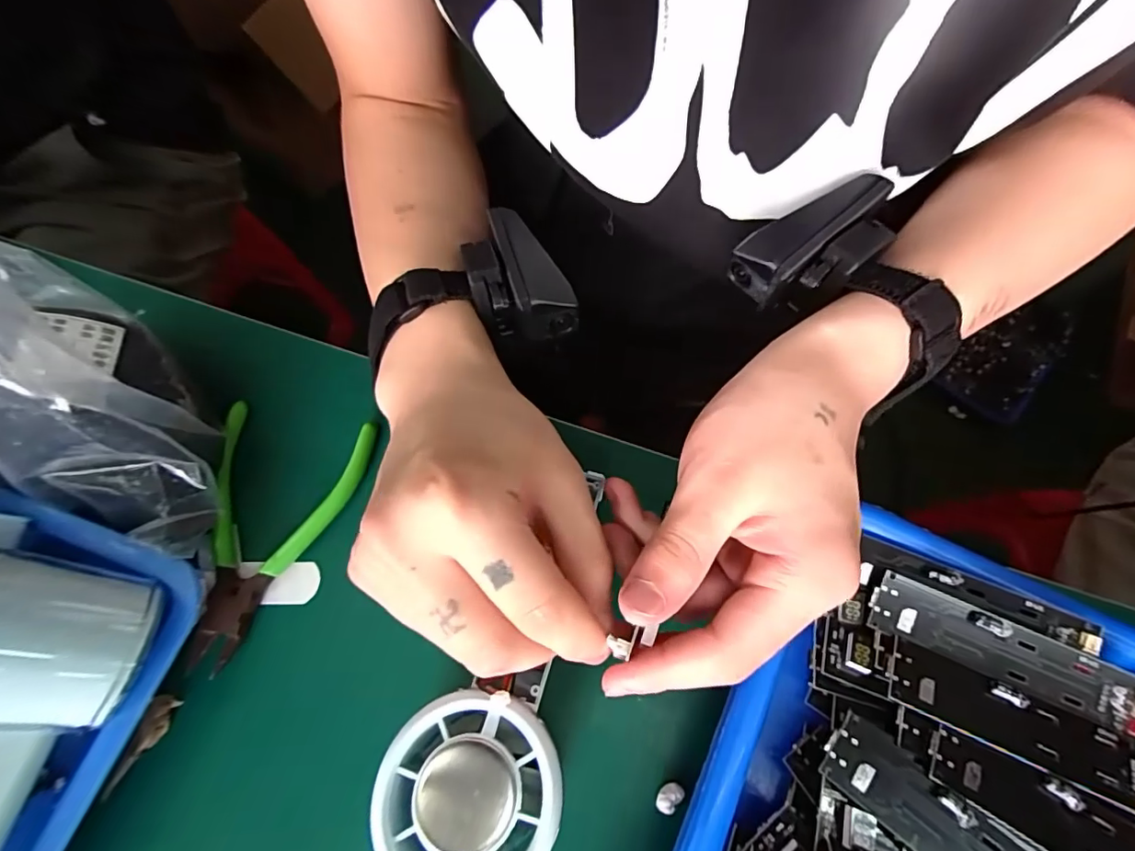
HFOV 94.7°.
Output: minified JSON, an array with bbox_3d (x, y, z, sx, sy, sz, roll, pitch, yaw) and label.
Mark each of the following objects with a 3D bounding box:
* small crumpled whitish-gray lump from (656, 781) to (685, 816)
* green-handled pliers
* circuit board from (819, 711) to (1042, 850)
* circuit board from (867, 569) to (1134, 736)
[{"bbox_3d":[0.040,0.147,0.206,0.008,0.007,0.012,38,73,15],"label":"small crumpled whitish-gray lump"},{"bbox_3d":[-0.140,0.050,0.247,0.073,0.014,0.120,4,67,3],"label":"green-handled pliers"},{"bbox_3d":[0.131,0.137,0.171,0.089,0.014,0.027,35,72,14],"label":"circuit board"},{"bbox_3d":[0.164,0.085,0.196,0.090,0.013,0.023,24,70,11],"label":"circuit board"}]

